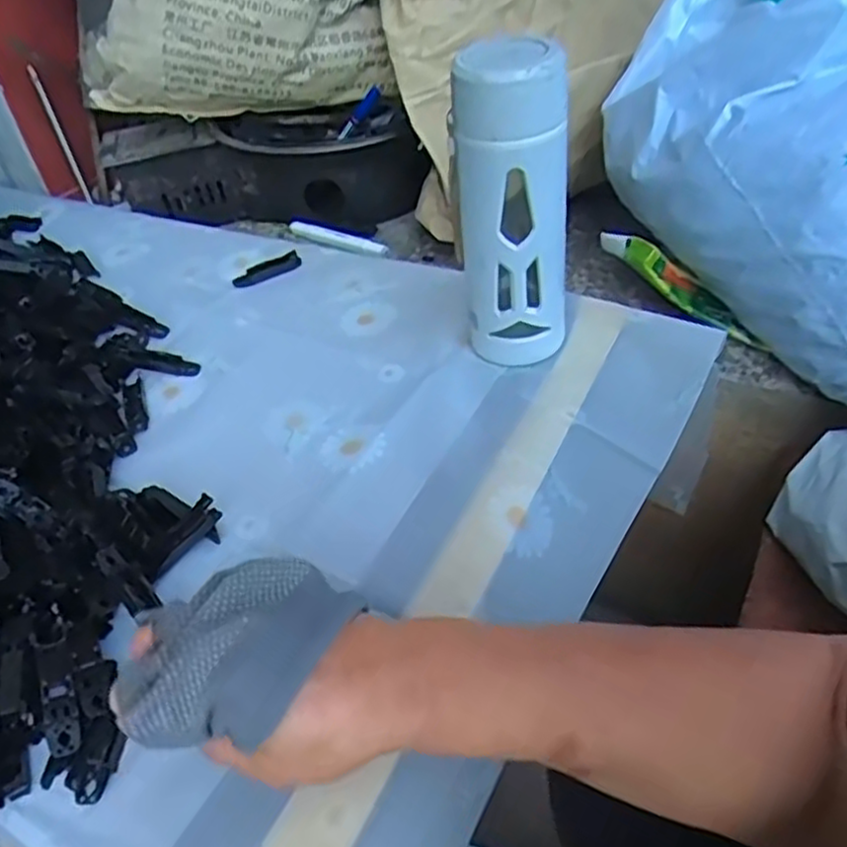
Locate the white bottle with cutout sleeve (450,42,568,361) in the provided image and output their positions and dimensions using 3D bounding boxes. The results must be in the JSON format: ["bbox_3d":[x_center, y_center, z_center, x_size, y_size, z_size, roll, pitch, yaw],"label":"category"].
[{"bbox_3d":[0.060,-0.136,0.486,0.073,0.207,0.061,1,46,10],"label":"white bottle with cutout sleeve"}]

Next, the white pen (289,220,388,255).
[{"bbox_3d":[-0.107,-0.233,0.897,0.154,0.017,0.023,22,49,29],"label":"white pen"}]

